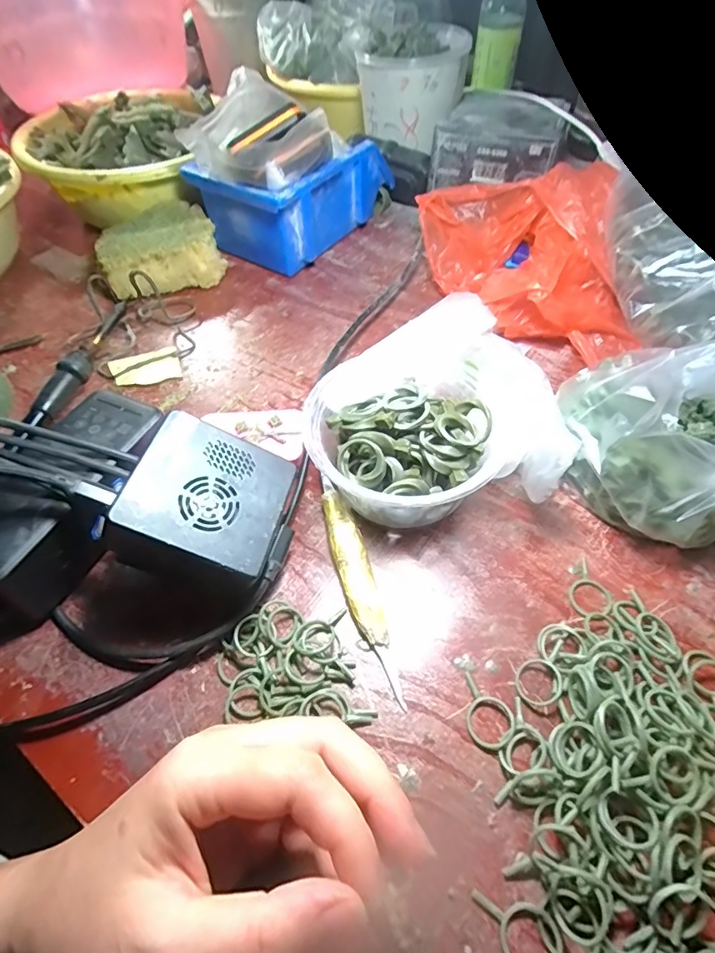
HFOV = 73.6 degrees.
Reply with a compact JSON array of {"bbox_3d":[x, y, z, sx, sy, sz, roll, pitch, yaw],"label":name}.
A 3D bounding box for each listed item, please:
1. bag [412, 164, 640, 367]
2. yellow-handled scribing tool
[{"bbox_3d":[0.138,-0.183,0.402,0.155,0.075,0.184,-3,54,0],"label":"bag"},{"bbox_3d":[-0.001,0.058,0.273,0.019,0.011,0.136,-12,54,-6],"label":"yellow-handled scribing tool"}]

